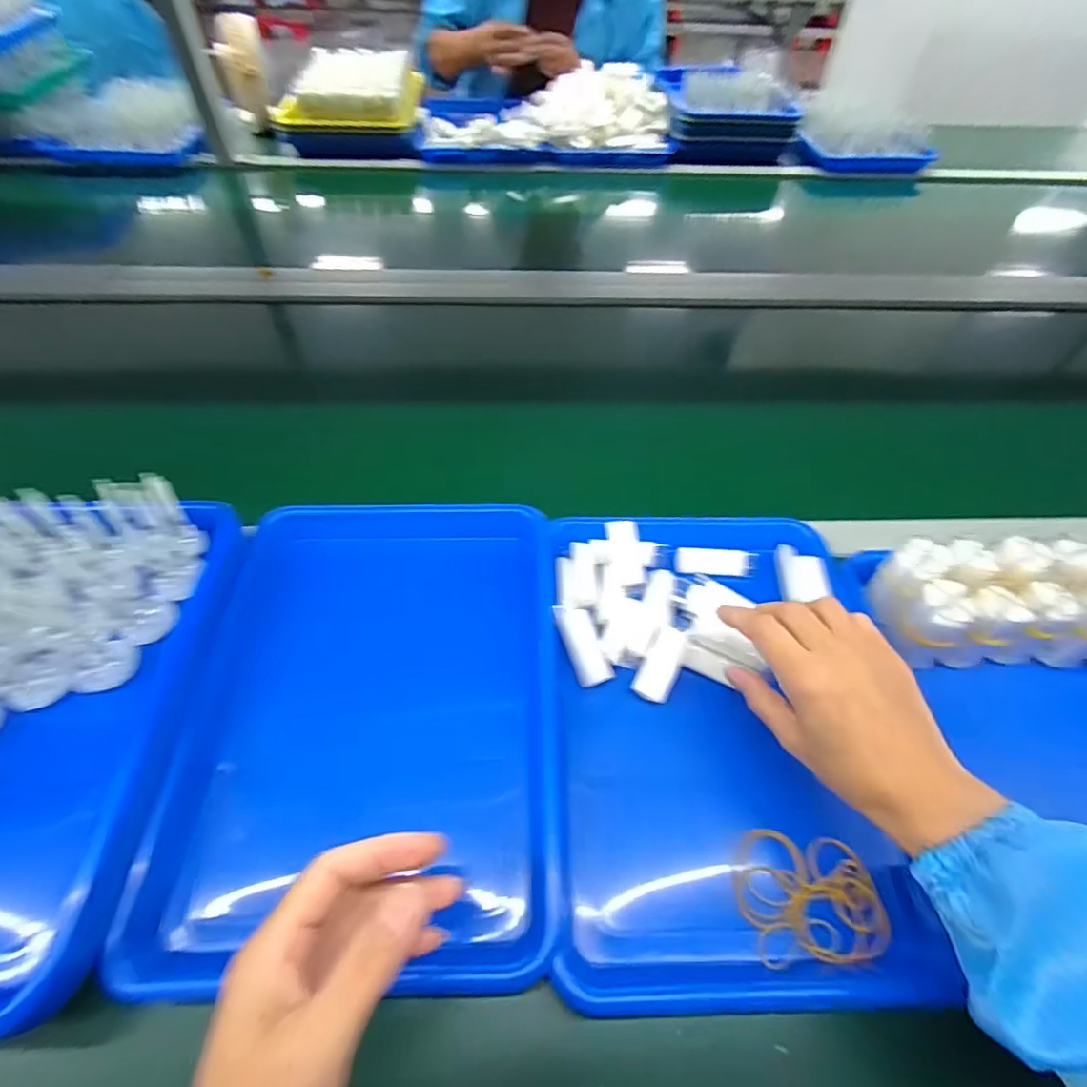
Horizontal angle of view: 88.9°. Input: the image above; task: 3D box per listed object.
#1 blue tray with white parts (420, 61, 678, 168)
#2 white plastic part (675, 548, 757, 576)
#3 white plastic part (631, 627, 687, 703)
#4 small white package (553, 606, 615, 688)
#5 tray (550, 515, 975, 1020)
[{"bbox_3d":[0.001,-0.837,1.077,0.472,0.102,0.287,-2,53,-4],"label":"blue tray with white parts"},{"bbox_3d":[0.150,0.014,0.479,0.067,0.009,0.021,3,52,0],"label":"white plastic part"},{"bbox_3d":[0.090,0.092,0.419,0.027,0.016,0.058,24,55,16],"label":"white plastic part"},{"bbox_3d":[0.031,0.075,0.423,0.026,0.012,0.064,-20,74,-17],"label":"small white package"},{"bbox_3d":[0.124,0.119,0.399,0.230,0.032,0.335,1,52,-1],"label":"tray"}]

